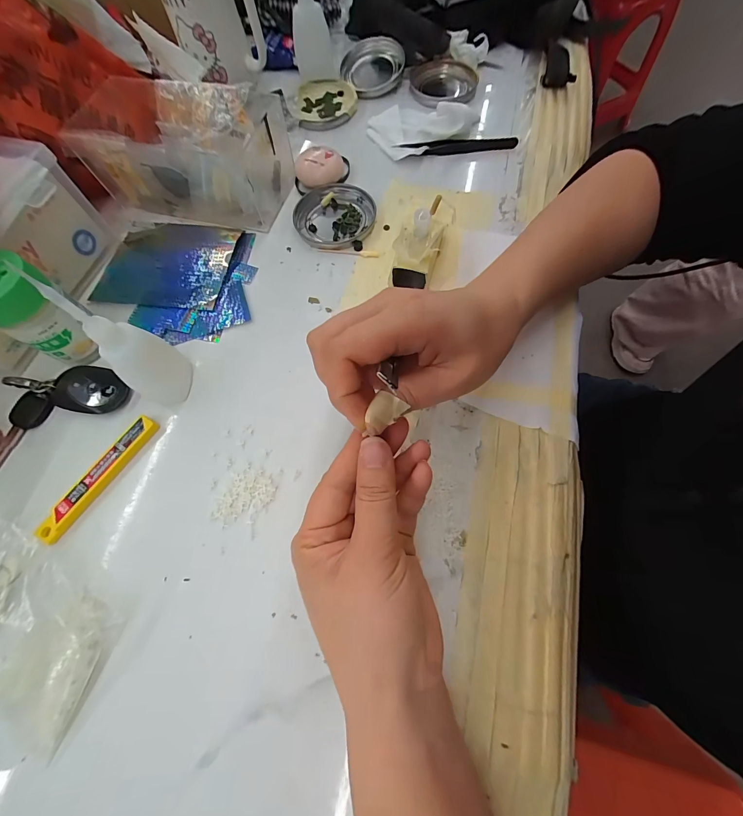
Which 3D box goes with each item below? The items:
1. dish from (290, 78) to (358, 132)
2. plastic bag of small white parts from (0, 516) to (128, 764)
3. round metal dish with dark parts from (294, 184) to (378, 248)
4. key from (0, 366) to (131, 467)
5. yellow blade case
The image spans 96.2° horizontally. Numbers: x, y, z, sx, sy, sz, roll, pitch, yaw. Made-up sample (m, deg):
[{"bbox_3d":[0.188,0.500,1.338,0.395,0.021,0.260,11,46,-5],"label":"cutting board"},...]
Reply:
[{"bbox_3d":[-0.054,-0.360,0.395,0.073,0.014,0.083,8,69,6],"label":"dish"},{"bbox_3d":[-0.219,0.136,0.205,0.128,0.018,0.080,30,73,13],"label":"plastic bag of small white parts"},{"bbox_3d":[-0.036,-0.189,0.328,0.079,0.008,0.077,-1,69,2],"label":"round metal dish with dark parts"},{"bbox_3d":[-0.246,0.001,0.262,0.103,0.011,0.069,-12,69,-2],"label":"key"},{"bbox_3d":[-0.198,0.050,0.243,0.018,0.007,0.102,31,73,14],"label":"yellow blade case"}]

